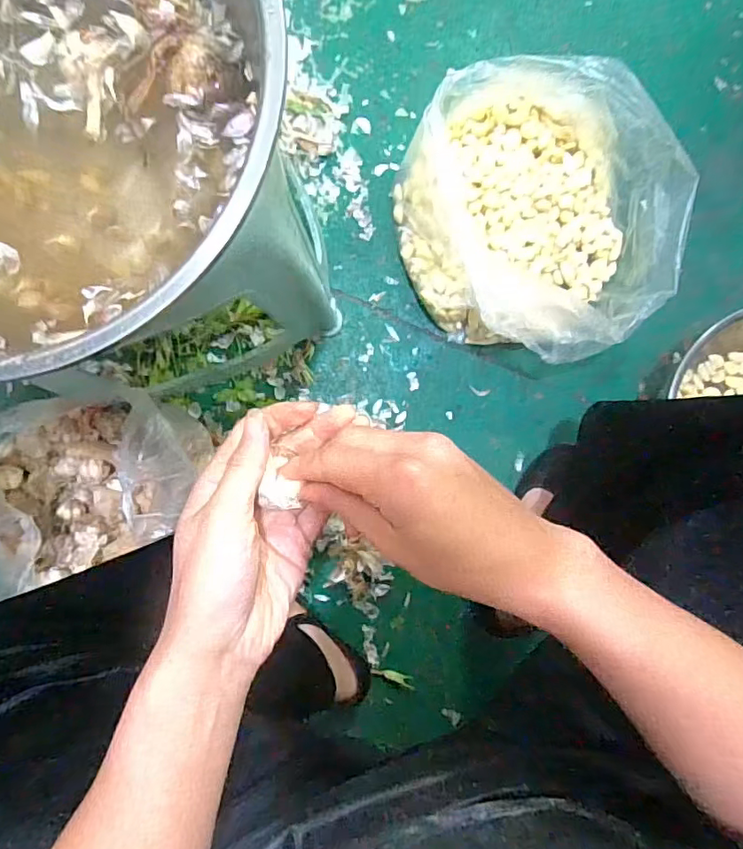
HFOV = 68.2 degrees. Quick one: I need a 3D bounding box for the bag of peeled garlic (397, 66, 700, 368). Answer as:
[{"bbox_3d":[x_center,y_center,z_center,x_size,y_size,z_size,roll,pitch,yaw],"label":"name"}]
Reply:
[{"bbox_3d":[0.180,-0.230,0.615,0.298,0.115,0.294,11,90,-3],"label":"bag of peeled garlic"}]

